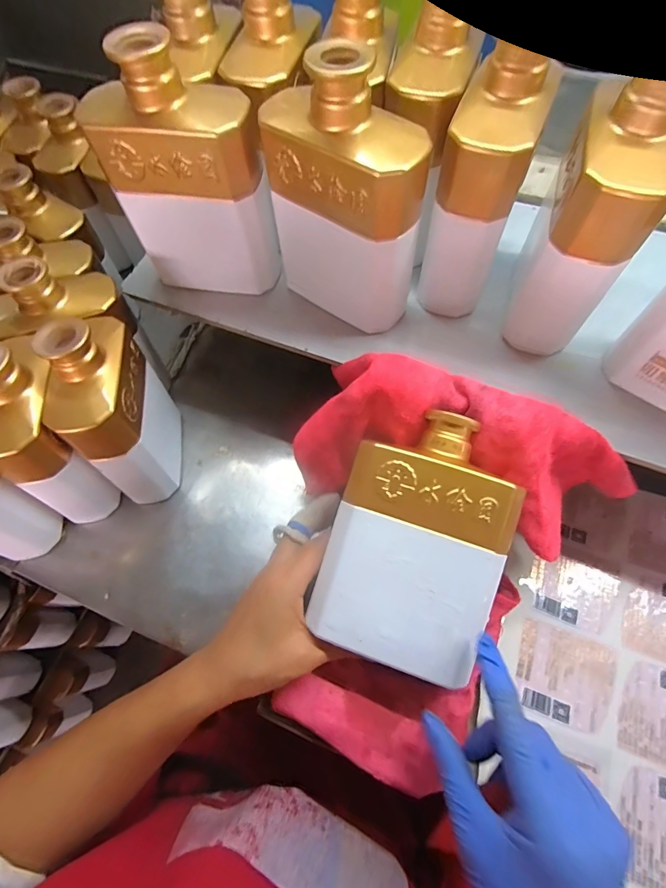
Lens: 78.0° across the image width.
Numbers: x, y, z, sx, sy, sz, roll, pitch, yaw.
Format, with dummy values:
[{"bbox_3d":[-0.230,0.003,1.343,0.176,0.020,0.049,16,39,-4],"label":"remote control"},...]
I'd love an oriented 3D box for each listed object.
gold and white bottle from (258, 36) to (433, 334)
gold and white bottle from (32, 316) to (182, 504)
[{"bbox_3d":[0.007,-0.162,0.289,0.113,0.165,0.053,35,73,14],"label":"gold and white bottle"},{"bbox_3d":[-0.184,-0.030,0.355,0.060,0.163,0.115,-7,63,-4],"label":"gold and white bottle"}]

